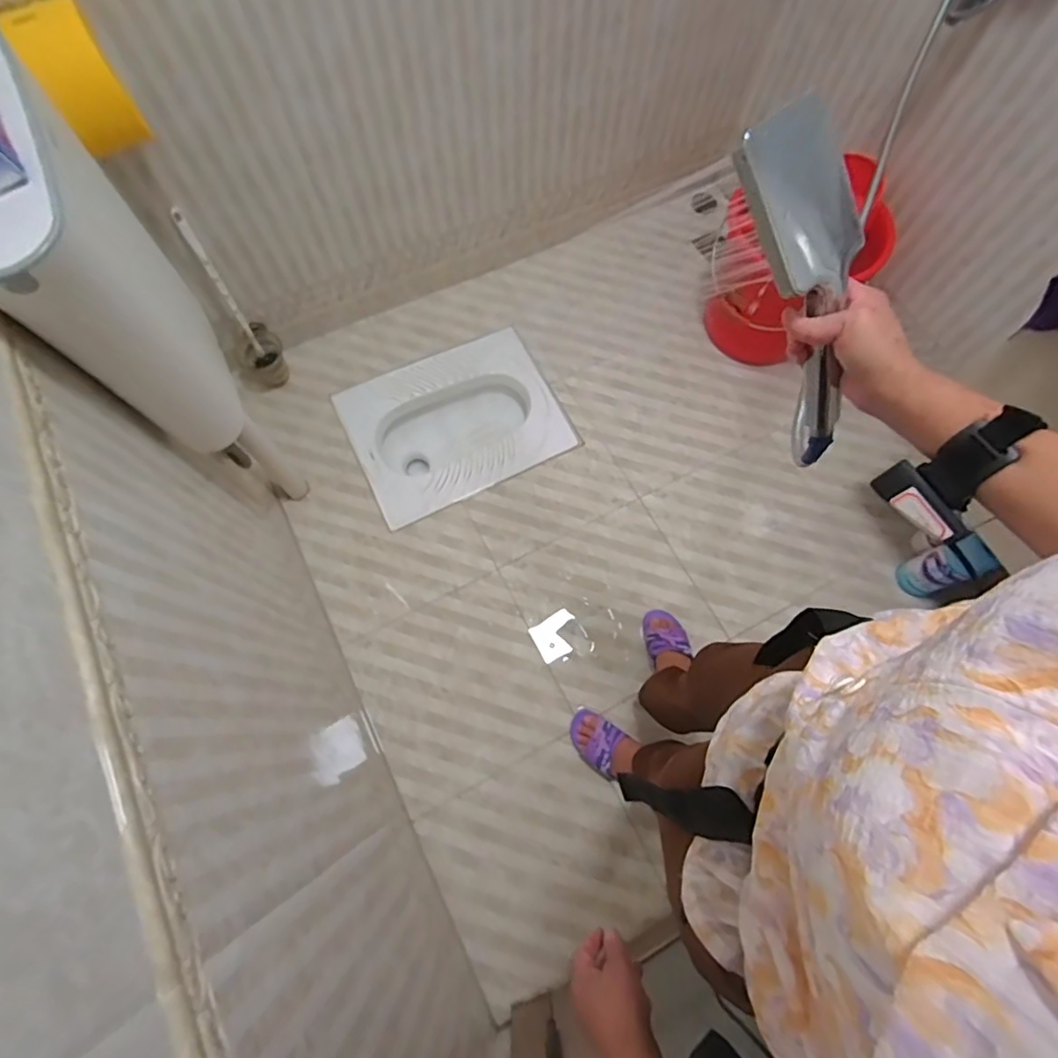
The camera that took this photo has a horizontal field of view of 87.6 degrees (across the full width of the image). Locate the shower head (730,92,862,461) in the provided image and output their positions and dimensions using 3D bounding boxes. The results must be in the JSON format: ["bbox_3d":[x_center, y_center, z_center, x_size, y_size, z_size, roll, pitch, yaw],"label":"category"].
[{"bbox_3d":[0.242,-0.179,0.478,0.091,0.315,0.062,-40,39,-12],"label":"shower head"}]

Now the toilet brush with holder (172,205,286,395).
[{"bbox_3d":[-0.706,-0.512,1.296,0.100,0.455,0.130,-18,72,-6],"label":"toilet brush with holder"}]

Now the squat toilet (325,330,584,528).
[{"bbox_3d":[-0.199,-0.272,1.577,0.558,0.201,0.428,-28,73,-9],"label":"squat toilet"}]

